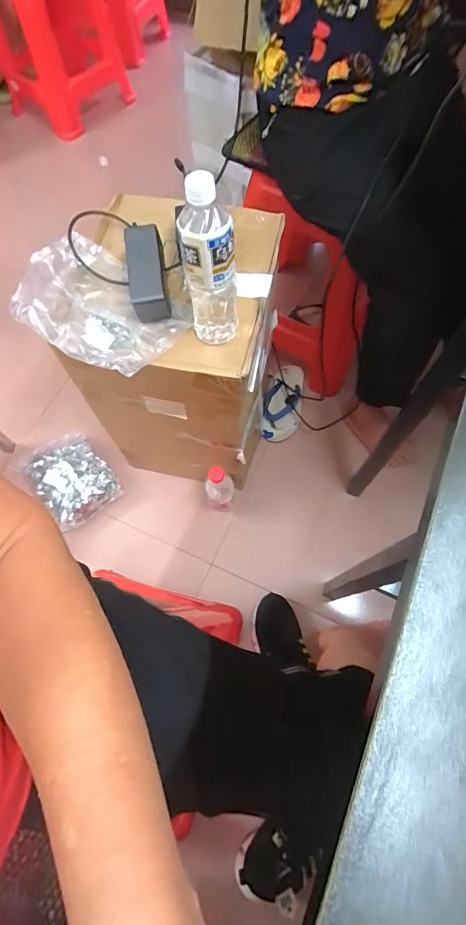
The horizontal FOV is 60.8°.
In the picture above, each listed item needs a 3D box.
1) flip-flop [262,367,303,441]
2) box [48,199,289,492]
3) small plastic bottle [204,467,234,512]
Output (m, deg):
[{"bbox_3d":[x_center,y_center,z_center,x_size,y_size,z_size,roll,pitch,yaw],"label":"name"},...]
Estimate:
[{"bbox_3d":[0.132,-0.163,1.059,0.099,0.045,0.225,6,68,6],"label":"flip-flop"},{"bbox_3d":[-0.078,-0.199,0.823,0.290,0.435,0.353,12,68,8],"label":"box"},{"bbox_3d":[-0.029,0.057,0.902,0.062,0.185,0.063,-1,67,2],"label":"small plastic bottle"}]

